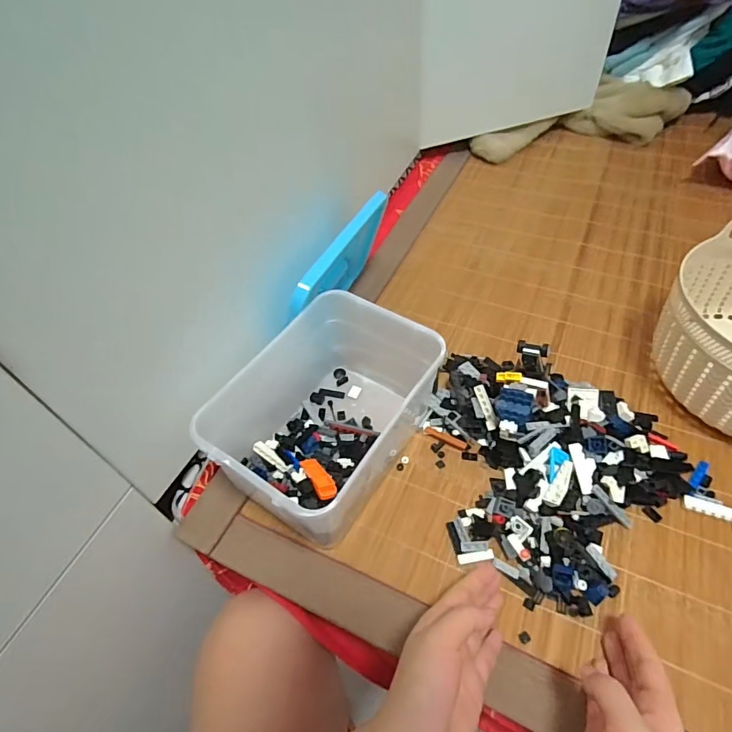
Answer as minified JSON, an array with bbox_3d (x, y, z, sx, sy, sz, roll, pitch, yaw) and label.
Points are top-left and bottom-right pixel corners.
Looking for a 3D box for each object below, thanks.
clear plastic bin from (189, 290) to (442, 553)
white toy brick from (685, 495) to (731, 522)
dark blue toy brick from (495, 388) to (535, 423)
[{"bbox_3d":[-0.036,0.051,0.457,0.150,0.123,0.208,25,57,24],"label":"clear plastic bin"},{"bbox_3d":[0.322,0.133,0.427,0.047,0.006,0.013,16,54,18],"label":"white toy brick"},{"bbox_3d":[0.147,0.039,0.457,0.034,0.014,0.029,15,53,17],"label":"dark blue toy brick"}]

